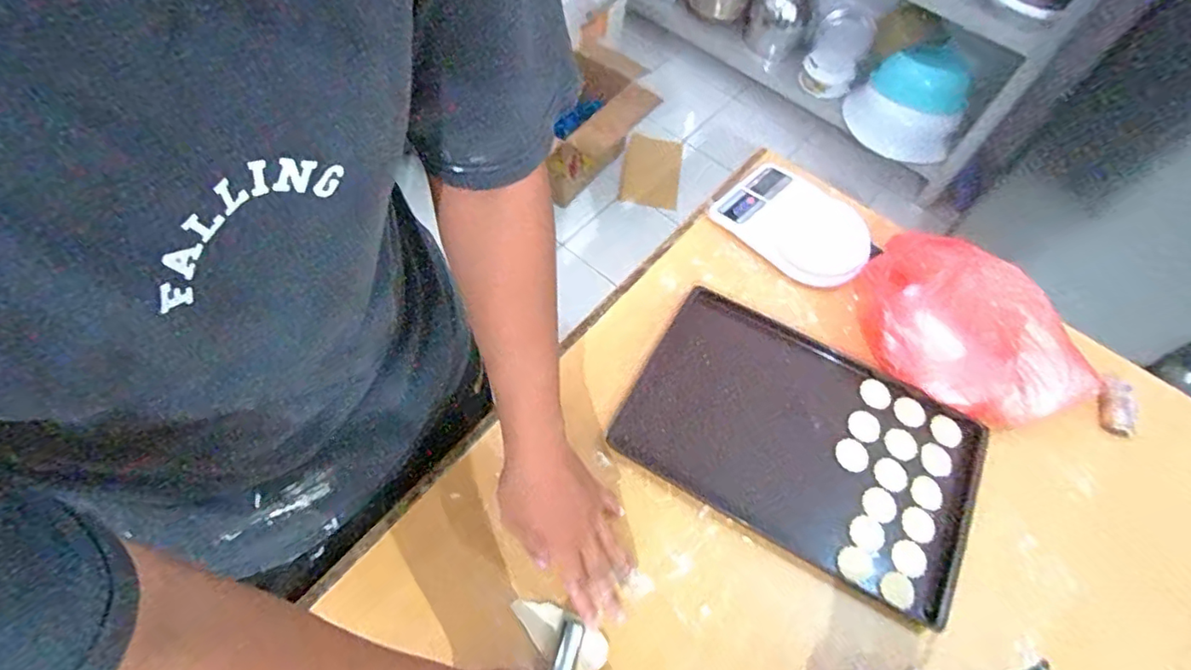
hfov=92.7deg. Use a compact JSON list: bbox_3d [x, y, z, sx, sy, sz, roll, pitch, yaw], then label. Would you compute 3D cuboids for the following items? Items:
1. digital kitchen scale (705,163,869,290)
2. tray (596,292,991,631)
[{"bbox_3d":[0.272,-0.151,0.774,0.201,0.034,0.135,39,65,16],"label":"digital kitchen scale"},{"bbox_3d":[0.231,0.112,0.644,0.374,0.021,0.250,28,63,11],"label":"tray"}]

